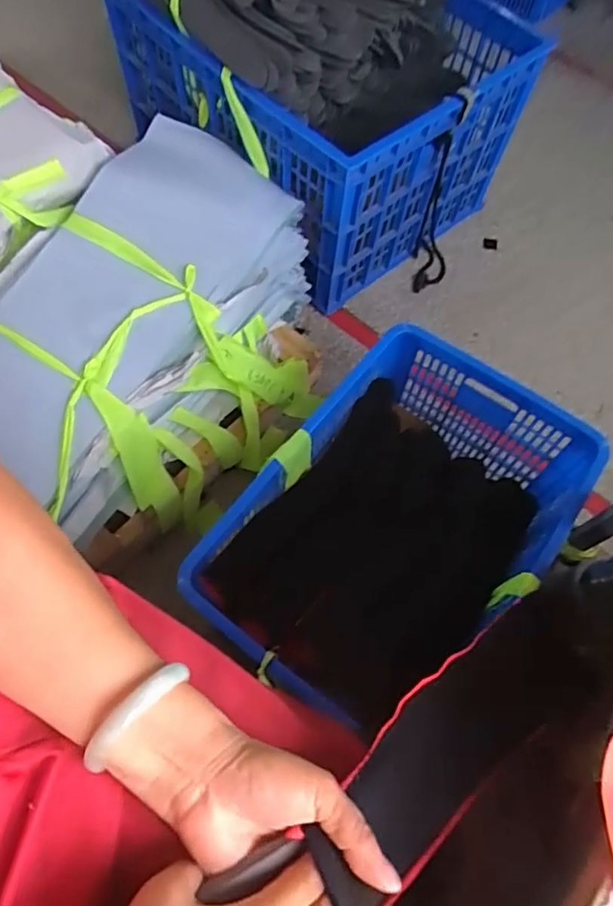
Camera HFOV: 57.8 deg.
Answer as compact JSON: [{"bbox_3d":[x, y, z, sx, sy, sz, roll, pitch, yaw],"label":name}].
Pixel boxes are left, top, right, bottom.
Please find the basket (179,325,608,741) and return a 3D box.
[{"bbox_3d":[0.141,0.098,0.899,0.382,0.265,0.576,38,69,14],"label":"basket"}]

